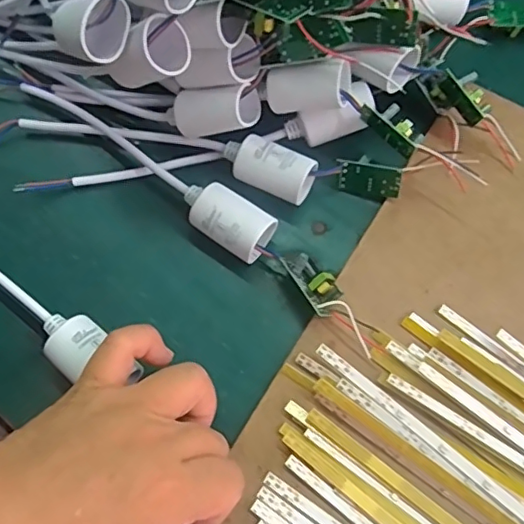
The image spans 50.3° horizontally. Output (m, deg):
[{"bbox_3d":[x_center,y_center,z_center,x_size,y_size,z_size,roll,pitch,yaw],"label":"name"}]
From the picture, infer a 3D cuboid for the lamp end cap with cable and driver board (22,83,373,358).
[{"bbox_3d":[-0.043,-0.040,0.319,0.256,0.029,0.026,36,73,13],"label":"lamp end cap with cable and driver board"}]

